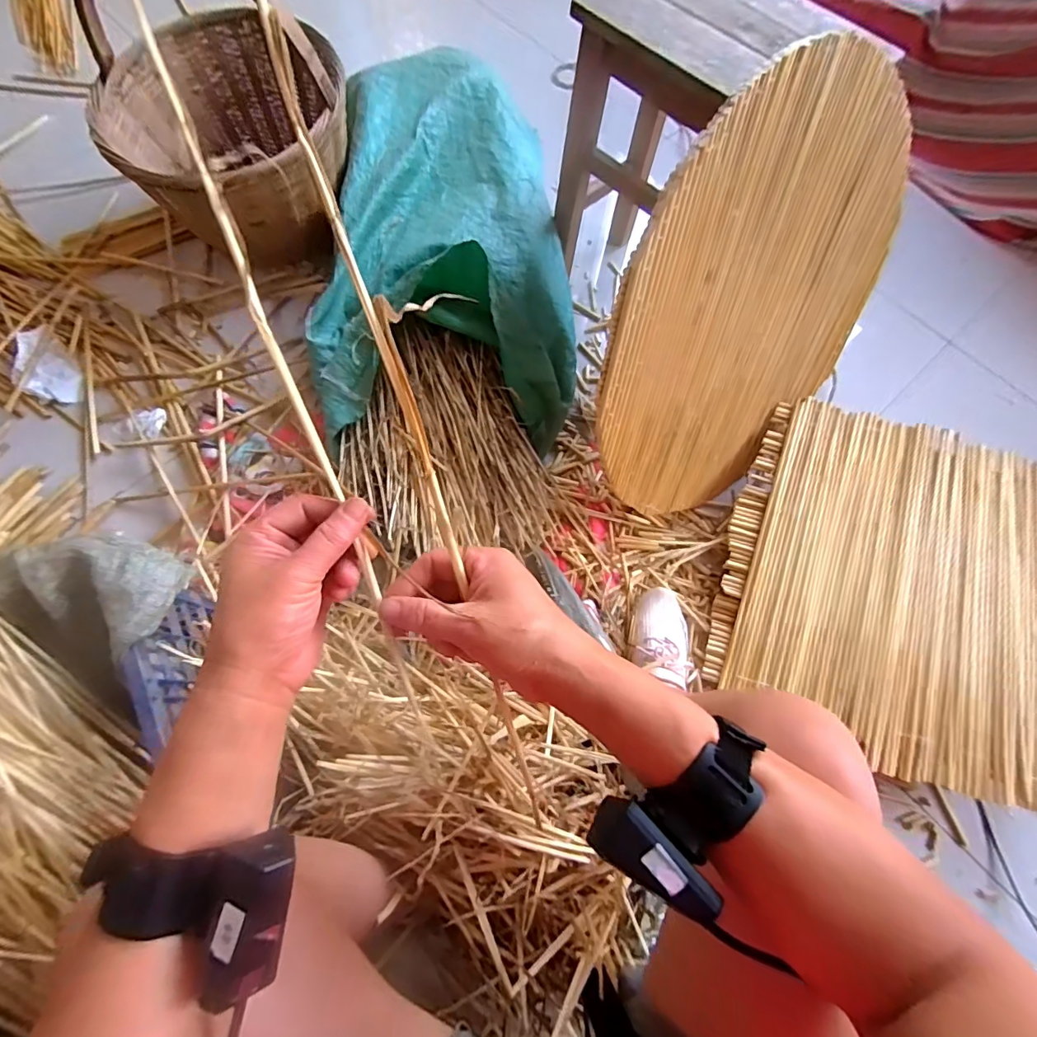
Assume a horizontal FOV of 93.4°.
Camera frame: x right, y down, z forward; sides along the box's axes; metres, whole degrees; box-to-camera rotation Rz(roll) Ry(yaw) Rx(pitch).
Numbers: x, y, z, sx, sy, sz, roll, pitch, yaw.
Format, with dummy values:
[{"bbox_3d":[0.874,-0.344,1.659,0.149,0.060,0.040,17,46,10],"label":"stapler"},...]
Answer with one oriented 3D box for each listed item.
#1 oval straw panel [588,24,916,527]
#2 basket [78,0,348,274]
[{"bbox_3d":[0.319,-0.260,0.660,0.549,0.528,0.014,-49,52,2],"label":"oval straw panel"},{"bbox_3d":[-0.522,-0.722,0.871,0.404,0.391,0.402,-37,76,-14],"label":"basket"}]

